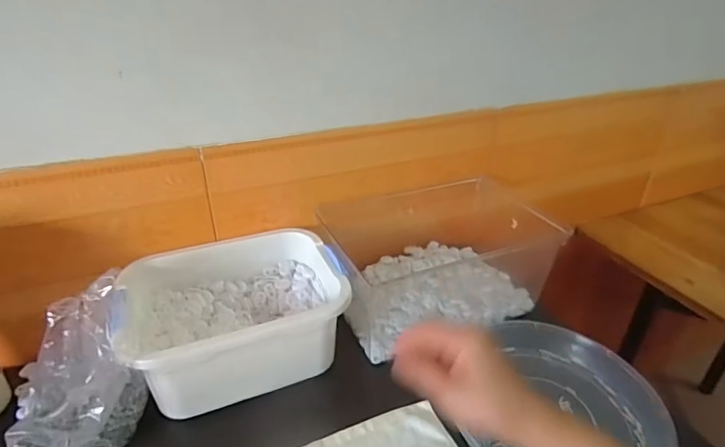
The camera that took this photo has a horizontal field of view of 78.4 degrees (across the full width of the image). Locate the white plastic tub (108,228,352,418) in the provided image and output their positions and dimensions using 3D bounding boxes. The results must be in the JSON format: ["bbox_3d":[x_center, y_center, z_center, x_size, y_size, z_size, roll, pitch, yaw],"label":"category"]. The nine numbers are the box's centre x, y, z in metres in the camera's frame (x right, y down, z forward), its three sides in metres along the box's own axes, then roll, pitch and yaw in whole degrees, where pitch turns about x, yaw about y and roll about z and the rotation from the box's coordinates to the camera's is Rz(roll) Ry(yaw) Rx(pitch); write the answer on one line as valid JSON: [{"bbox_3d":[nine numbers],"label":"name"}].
[{"bbox_3d":[-0.156,0.110,0.557,0.247,0.104,0.193,-11,32,-20],"label":"white plastic tub"}]

